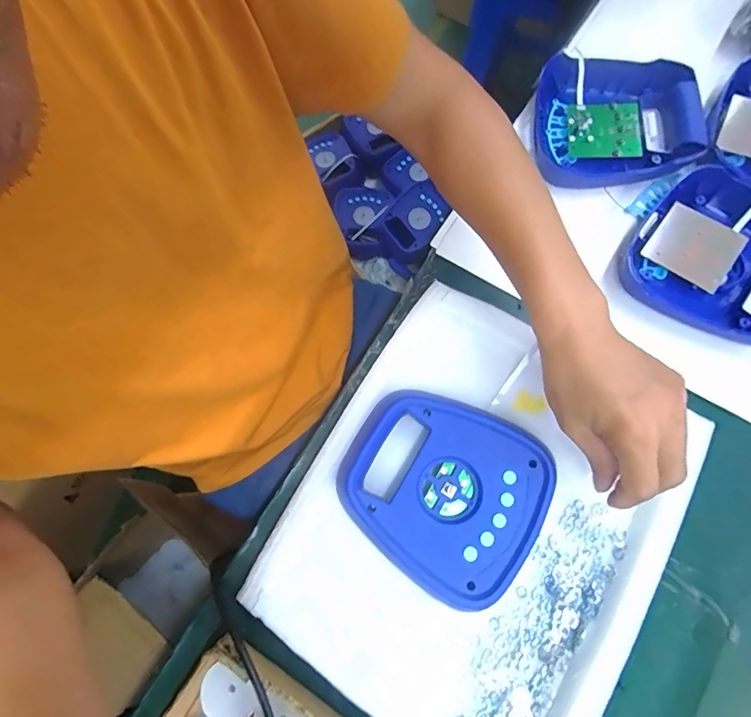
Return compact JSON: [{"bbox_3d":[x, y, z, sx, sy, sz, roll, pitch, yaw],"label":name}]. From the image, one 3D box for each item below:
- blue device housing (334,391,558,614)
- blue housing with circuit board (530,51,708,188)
[{"bbox_3d":[0.060,0.112,0.362,0.171,0.031,0.149,35,80,14],"label":"blue device housing"},{"bbox_3d":[0.286,-0.288,0.484,0.175,0.046,0.171,2,74,6],"label":"blue housing with circuit board"}]

